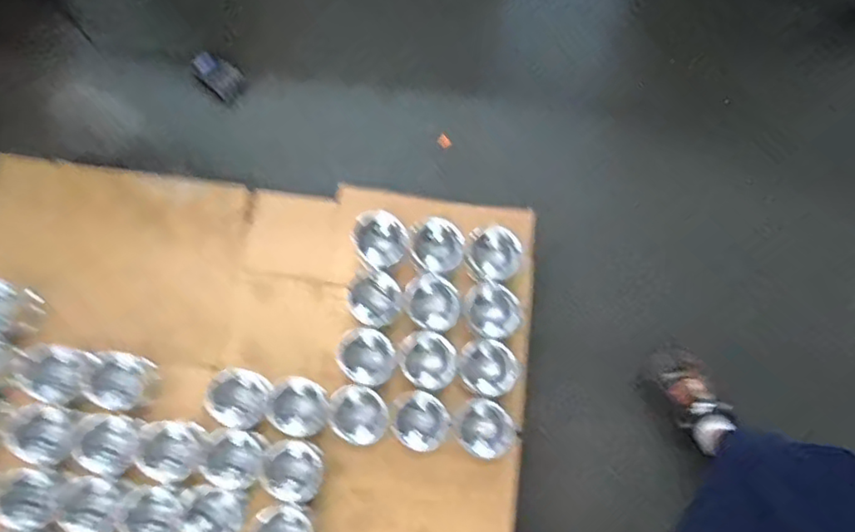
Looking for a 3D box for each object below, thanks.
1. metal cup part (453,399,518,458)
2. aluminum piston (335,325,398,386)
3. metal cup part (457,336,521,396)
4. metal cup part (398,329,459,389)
[{"bbox_3d":[0.099,0.281,1.058,0.086,0.062,0.104,-40,81,-10],"label":"metal cup part"},{"bbox_3d":[-0.108,0.157,1.091,0.089,0.064,0.106,-43,81,-10],"label":"aluminum piston"},{"bbox_3d":[0.106,0.179,1.080,0.107,0.066,0.087,34,78,7],"label":"metal cup part"},{"bbox_3d":[0.001,0.167,1.090,0.090,0.056,0.105,-41,81,-10],"label":"metal cup part"}]

